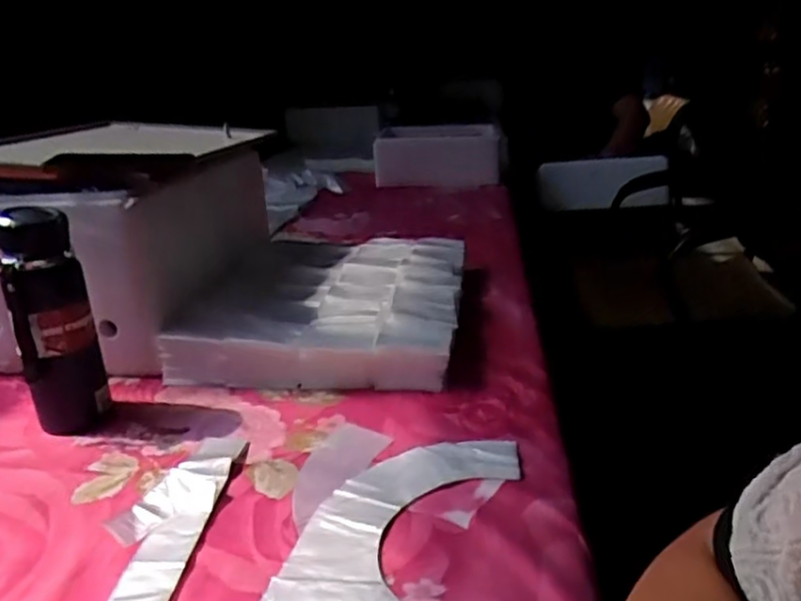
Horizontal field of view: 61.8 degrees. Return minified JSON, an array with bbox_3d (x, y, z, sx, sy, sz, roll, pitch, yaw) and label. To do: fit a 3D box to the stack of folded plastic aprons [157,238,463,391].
[{"bbox_3d":[-0.092,-0.001,1.004,0.356,0.102,0.429,1,21,7],"label":"stack of folded plastic aprons"}]

